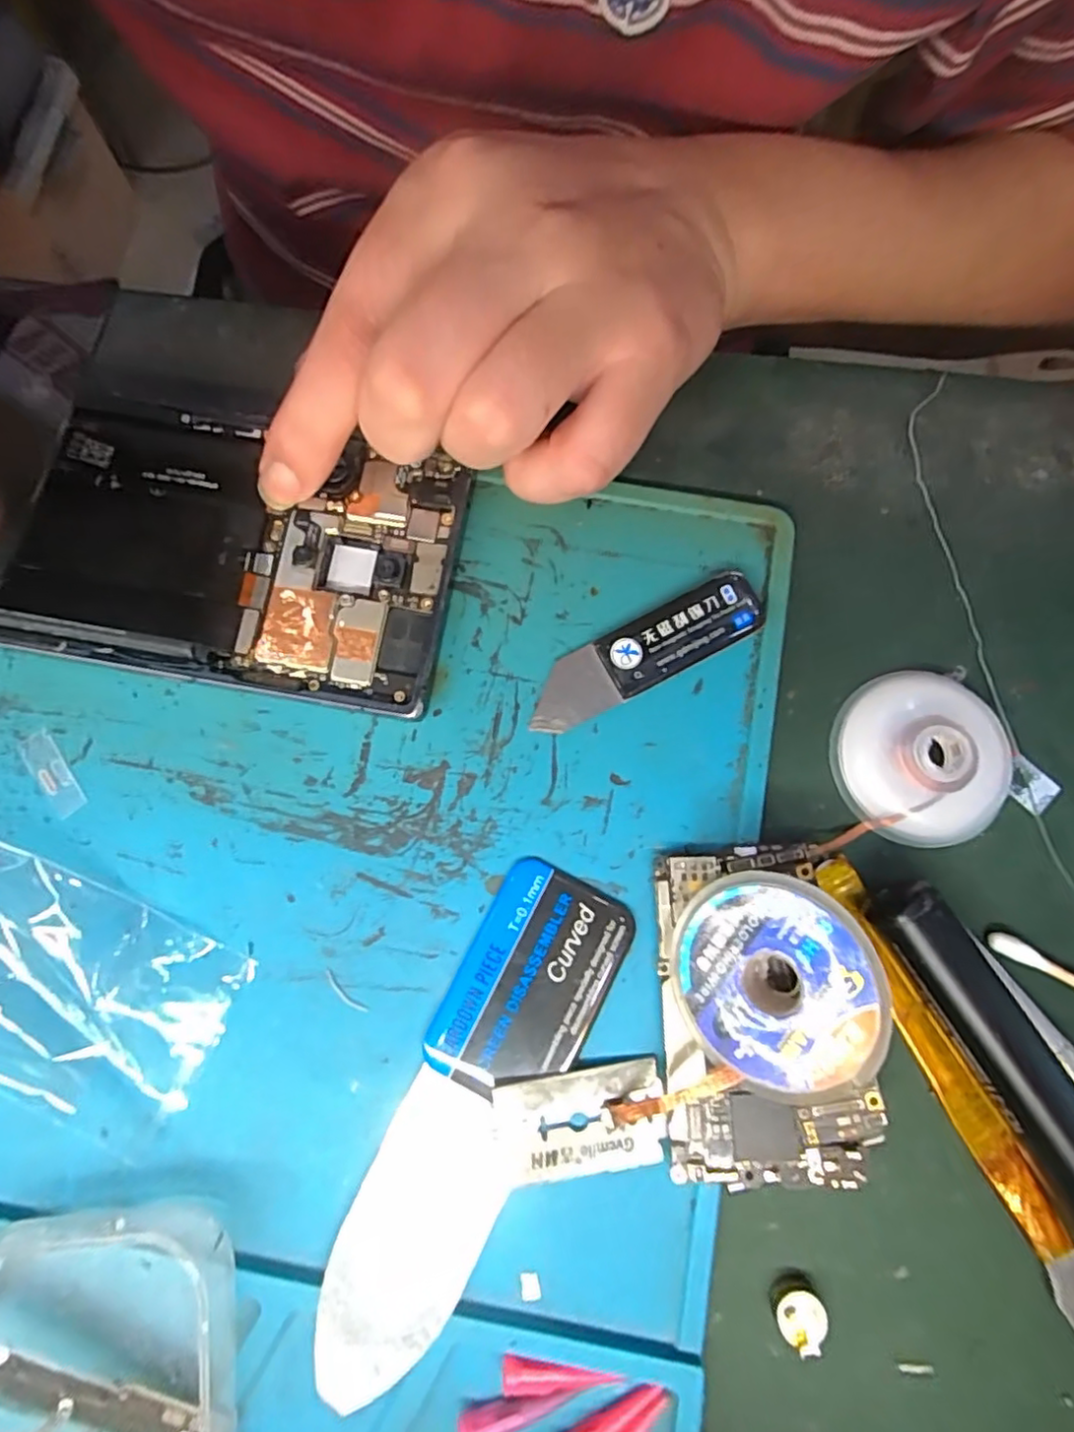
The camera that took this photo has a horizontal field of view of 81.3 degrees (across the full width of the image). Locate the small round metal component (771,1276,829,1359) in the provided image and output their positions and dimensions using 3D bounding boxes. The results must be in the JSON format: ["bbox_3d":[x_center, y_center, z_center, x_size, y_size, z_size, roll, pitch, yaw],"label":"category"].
[{"bbox_3d":[0.059,0.135,0.142,0.011,0.007,0.011,0,79,0],"label":"small round metal component"}]

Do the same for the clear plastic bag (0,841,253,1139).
[{"bbox_3d":[-0.125,0.064,0.154,0.095,0.008,0.049,24,80,5],"label":"clear plastic bag"}]

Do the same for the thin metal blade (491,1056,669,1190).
[{"bbox_3d":[0.010,0.096,0.146,0.040,0.004,0.023,-9,79,-1],"label":"thin metal blade"}]

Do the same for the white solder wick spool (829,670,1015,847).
[{"bbox_3d":[0.099,0.010,0.160,0.041,0.008,0.043,0,79,0],"label":"white solder wick spool"}]

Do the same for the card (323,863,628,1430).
[{"bbox_3d":[-0.016,0.094,0.148,0.034,0.004,0.118,28,81,6],"label":"card"}]

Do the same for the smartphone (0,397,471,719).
[{"bbox_3d":[-0.097,-0.046,0.169,0.146,0.009,0.071,9,79,2],"label":"smartphone"}]

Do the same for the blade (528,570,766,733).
[{"bbox_3d":[0.028,-0.017,0.167,0.067,0.004,0.018,-28,81,1],"label":"blade"}]

